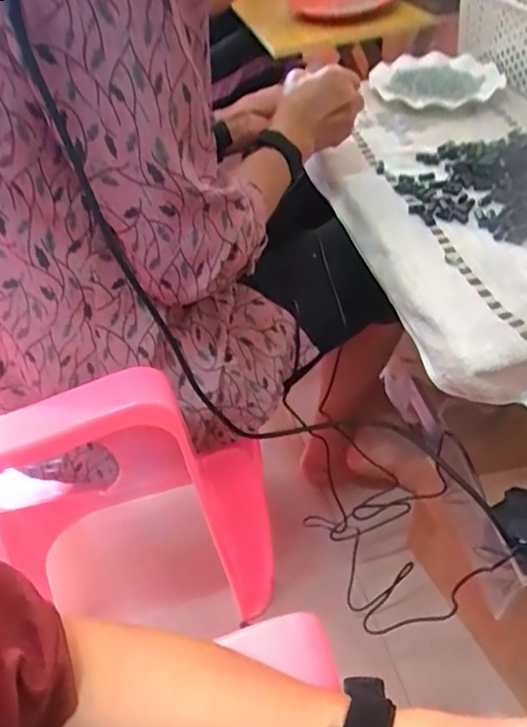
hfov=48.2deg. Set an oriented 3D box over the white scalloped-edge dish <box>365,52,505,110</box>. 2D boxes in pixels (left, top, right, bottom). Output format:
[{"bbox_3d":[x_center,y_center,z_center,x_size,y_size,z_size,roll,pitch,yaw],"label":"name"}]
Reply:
[{"bbox_3d":[0.247,-0.406,0.845,0.179,0.025,0.140,3,48,8],"label":"white scalloped-edge dish"}]

